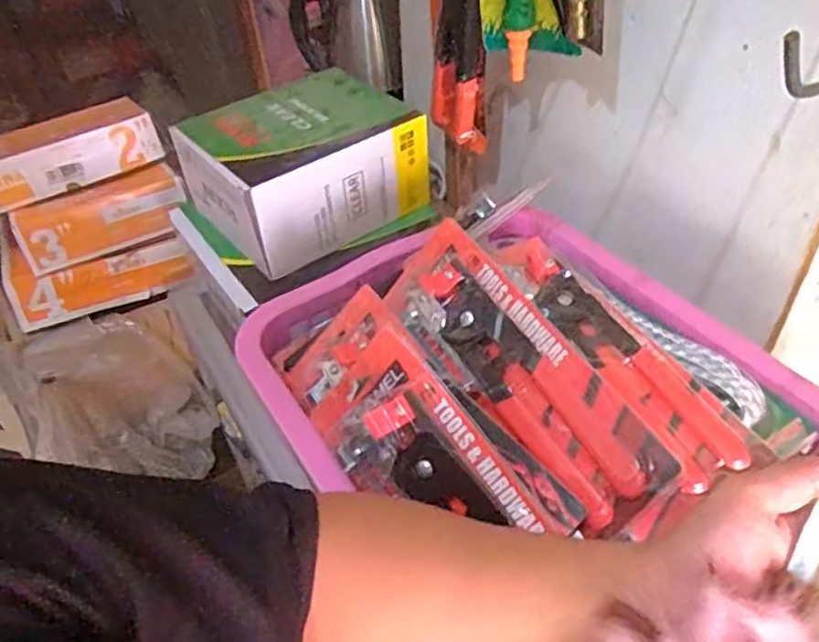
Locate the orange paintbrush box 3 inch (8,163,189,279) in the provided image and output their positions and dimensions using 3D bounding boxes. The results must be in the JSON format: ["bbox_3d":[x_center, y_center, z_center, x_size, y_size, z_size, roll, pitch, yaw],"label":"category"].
[{"bbox_3d":[-0.362,-0.123,0.798,0.183,0.058,0.073,-24,45,-20],"label":"orange paintbrush box 3 inch"}]

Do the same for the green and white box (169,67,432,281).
[{"bbox_3d":[-0.105,-0.152,0.658,0.193,0.101,0.159,-33,49,-27],"label":"green and white box"}]

